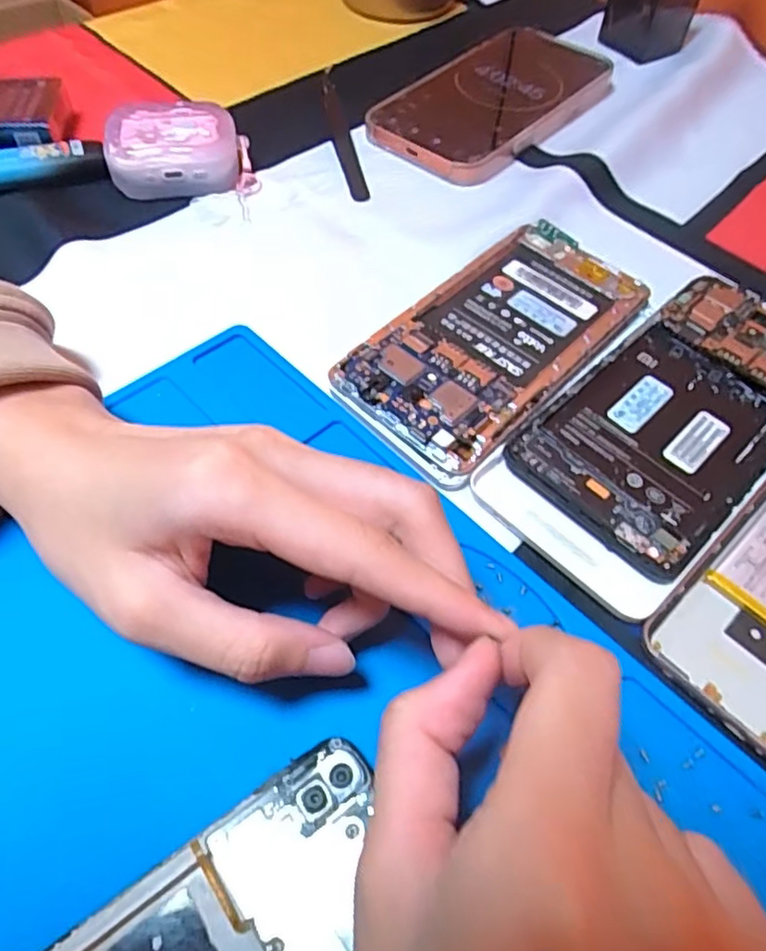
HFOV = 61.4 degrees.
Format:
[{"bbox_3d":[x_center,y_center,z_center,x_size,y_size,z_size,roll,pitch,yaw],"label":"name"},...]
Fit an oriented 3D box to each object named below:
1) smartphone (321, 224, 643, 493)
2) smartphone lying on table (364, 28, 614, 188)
[{"bbox_3d":[0.050,-0.058,0.273,0.070,0.009,0.149,39,63,21],"label":"smartphone"},{"bbox_3d":[0.072,-0.234,0.398,0.085,0.014,0.178,37,63,20],"label":"smartphone lying on table"}]

